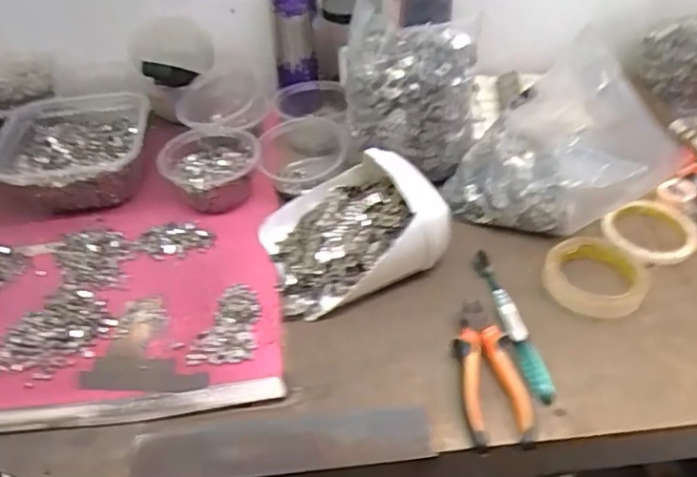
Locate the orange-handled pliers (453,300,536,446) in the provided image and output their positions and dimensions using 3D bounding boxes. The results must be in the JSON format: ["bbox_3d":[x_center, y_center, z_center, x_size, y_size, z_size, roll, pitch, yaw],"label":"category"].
[{"bbox_3d":[0.126,0.117,0.543,0.054,0.028,0.134,-4,42,-1],"label":"orange-handled pliers"}]

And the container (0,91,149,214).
[{"bbox_3d":[-0.341,-0.112,0.766,0.174,0.070,0.184,-8,42,-5],"label":"container"}]

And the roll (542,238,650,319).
[{"bbox_3d":[0.256,0.037,0.622,0.097,0.020,0.105,-2,42,2],"label":"roll"}]

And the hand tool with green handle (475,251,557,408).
[{"bbox_3d":[0.161,0.080,0.590,0.025,0.017,0.175,-8,42,-5],"label":"hand tool with green handle"}]

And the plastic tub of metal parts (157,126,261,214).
[{"bbox_3d":[-0.165,-0.090,0.732,0.111,0.062,0.116,-2,42,2],"label":"plastic tub of metal parts"}]

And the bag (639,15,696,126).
[{"bbox_3d":[0.490,-0.245,0.838,0.122,0.126,0.115,-29,47,-26],"label":"bag"}]

